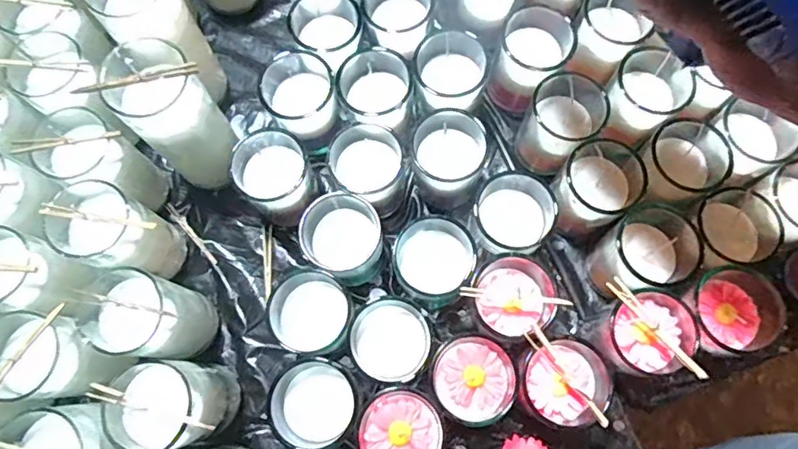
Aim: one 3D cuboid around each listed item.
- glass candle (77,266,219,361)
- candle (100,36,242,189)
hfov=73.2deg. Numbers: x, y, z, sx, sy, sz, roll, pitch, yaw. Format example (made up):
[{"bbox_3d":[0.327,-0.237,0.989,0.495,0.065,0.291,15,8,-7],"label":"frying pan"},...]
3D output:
[{"bbox_3d":[-0.213,0.083,0.479,0.068,0.124,0.067,14,74,5],"label":"glass candle"},{"bbox_3d":[-0.206,-0.099,0.503,0.074,0.177,0.086,-39,76,-10],"label":"candle"}]

